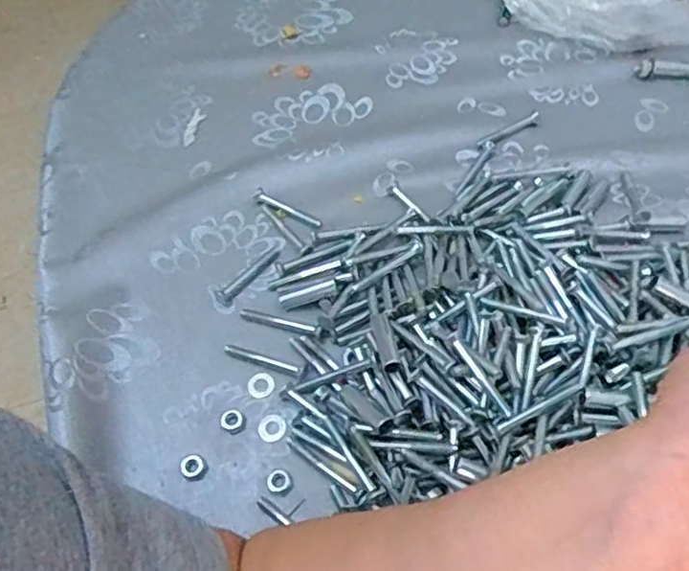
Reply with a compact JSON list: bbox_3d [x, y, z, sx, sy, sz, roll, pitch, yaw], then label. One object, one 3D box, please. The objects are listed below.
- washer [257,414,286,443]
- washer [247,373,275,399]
[{"bbox_3d":[-0.044,0.085,0.401,0.017,0.004,0.016,-2,57,3],"label":"washer"},{"bbox_3d":[-0.052,0.062,0.417,0.016,0.004,0.016,-2,57,3],"label":"washer"}]

